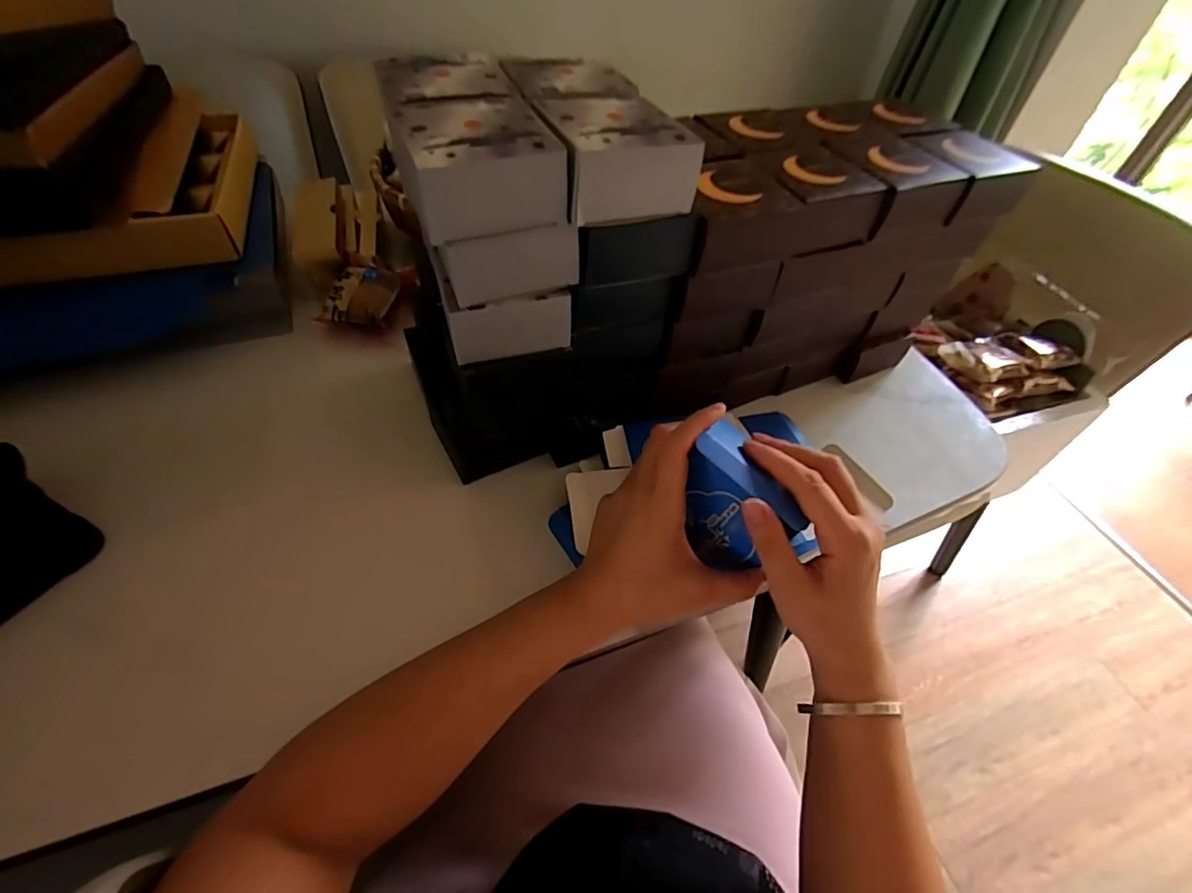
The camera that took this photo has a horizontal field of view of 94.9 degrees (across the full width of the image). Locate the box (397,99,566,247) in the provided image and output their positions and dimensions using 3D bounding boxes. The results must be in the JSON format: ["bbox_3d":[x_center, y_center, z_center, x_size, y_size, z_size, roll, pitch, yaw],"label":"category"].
[{"bbox_3d":[-0.073,-0.168,0.331,0.094,0.046,0.094,-13,51,-15],"label":"box"}]

